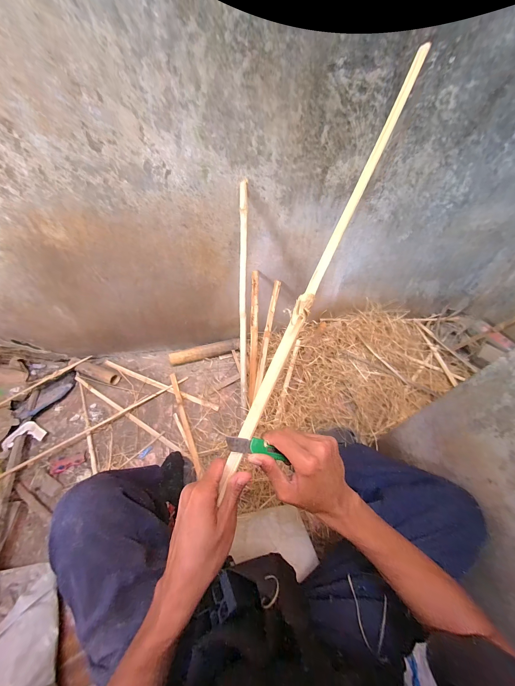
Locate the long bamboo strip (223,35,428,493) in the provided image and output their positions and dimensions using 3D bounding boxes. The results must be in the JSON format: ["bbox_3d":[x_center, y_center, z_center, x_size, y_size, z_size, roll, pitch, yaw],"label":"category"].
[{"bbox_3d":[0.096,-0.120,0.340,0.019,0.012,0.663,24,86,16],"label":"long bamboo strip"}]

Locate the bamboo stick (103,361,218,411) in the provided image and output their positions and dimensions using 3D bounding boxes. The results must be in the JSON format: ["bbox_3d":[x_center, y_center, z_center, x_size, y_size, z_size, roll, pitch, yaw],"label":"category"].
[{"bbox_3d":[-0.445,0.185,1.106,0.586,0.015,0.029,19,56,12],"label":"bamboo stick"}]

